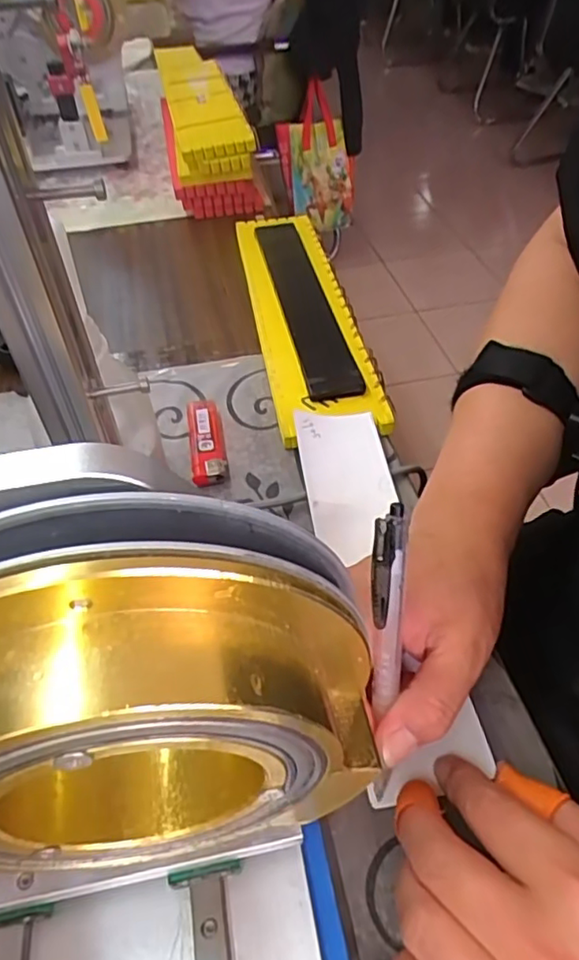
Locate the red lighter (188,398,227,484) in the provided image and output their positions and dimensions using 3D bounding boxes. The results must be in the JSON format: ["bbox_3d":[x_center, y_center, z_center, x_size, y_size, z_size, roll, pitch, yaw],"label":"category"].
[{"bbox_3d":[-0.059,-0.029,0.430,0.023,0.013,0.083,-9,47,-5],"label":"red lighter"}]

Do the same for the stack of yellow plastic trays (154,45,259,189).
[{"bbox_3d":[-0.116,-0.488,0.795,0.092,0.051,0.395,-10,48,-6],"label":"stack of yellow plastic trays"}]

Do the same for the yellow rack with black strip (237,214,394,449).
[{"bbox_3d":[0.009,-0.154,0.532,0.081,0.028,0.332,-9,47,-5],"label":"yellow rack with black strip"}]

